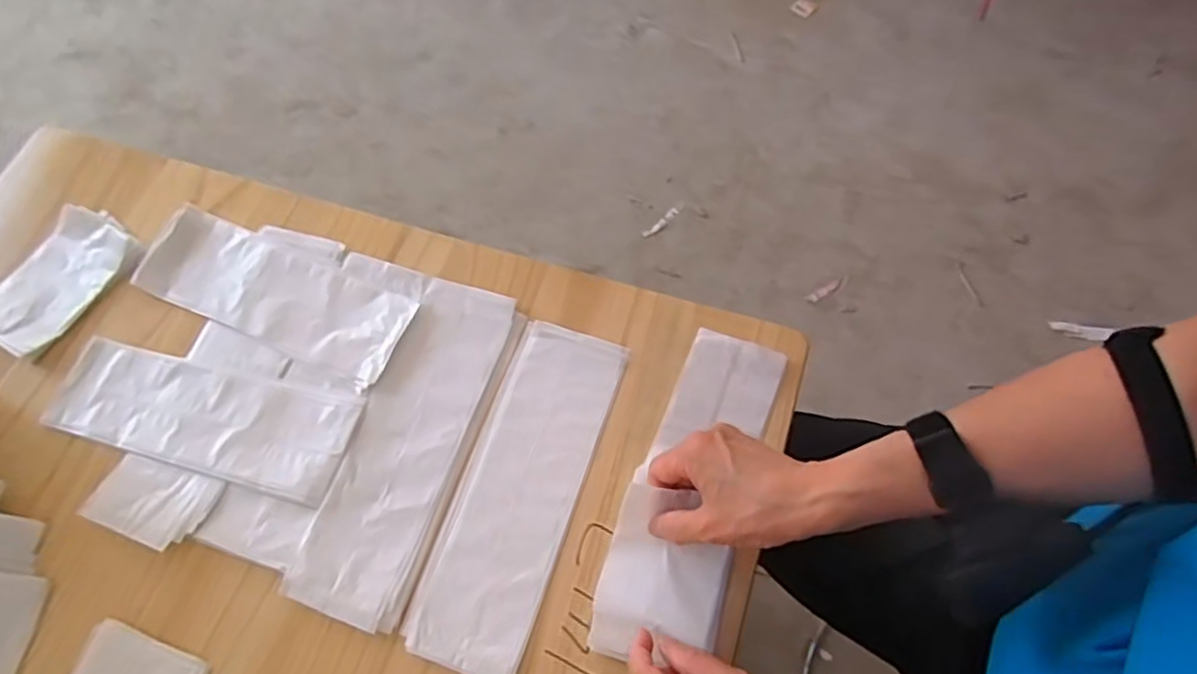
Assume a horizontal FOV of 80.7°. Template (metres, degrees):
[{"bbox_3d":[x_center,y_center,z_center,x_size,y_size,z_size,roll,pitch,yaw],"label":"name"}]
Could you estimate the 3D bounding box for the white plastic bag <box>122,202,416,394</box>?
[{"bbox_3d":[-0.274,-0.038,0.594,0.242,0.008,0.084,23,69,11],"label":"white plastic bag"}]

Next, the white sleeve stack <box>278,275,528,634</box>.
[{"bbox_3d":[-0.143,0.077,0.539,0.090,0.009,0.264,17,68,8],"label":"white sleeve stack"}]

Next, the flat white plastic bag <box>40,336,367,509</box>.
[{"bbox_3d":[-0.313,0.059,0.553,0.244,0.006,0.085,14,67,7],"label":"flat white plastic bag"}]

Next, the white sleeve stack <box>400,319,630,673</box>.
[{"bbox_3d":[-0.057,0.108,0.515,0.084,0.004,0.252,17,68,8],"label":"white sleeve stack"}]

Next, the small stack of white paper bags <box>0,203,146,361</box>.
[{"bbox_3d":[-0.464,-0.050,0.604,0.077,0.019,0.134,31,70,13],"label":"small stack of white paper bags"}]

